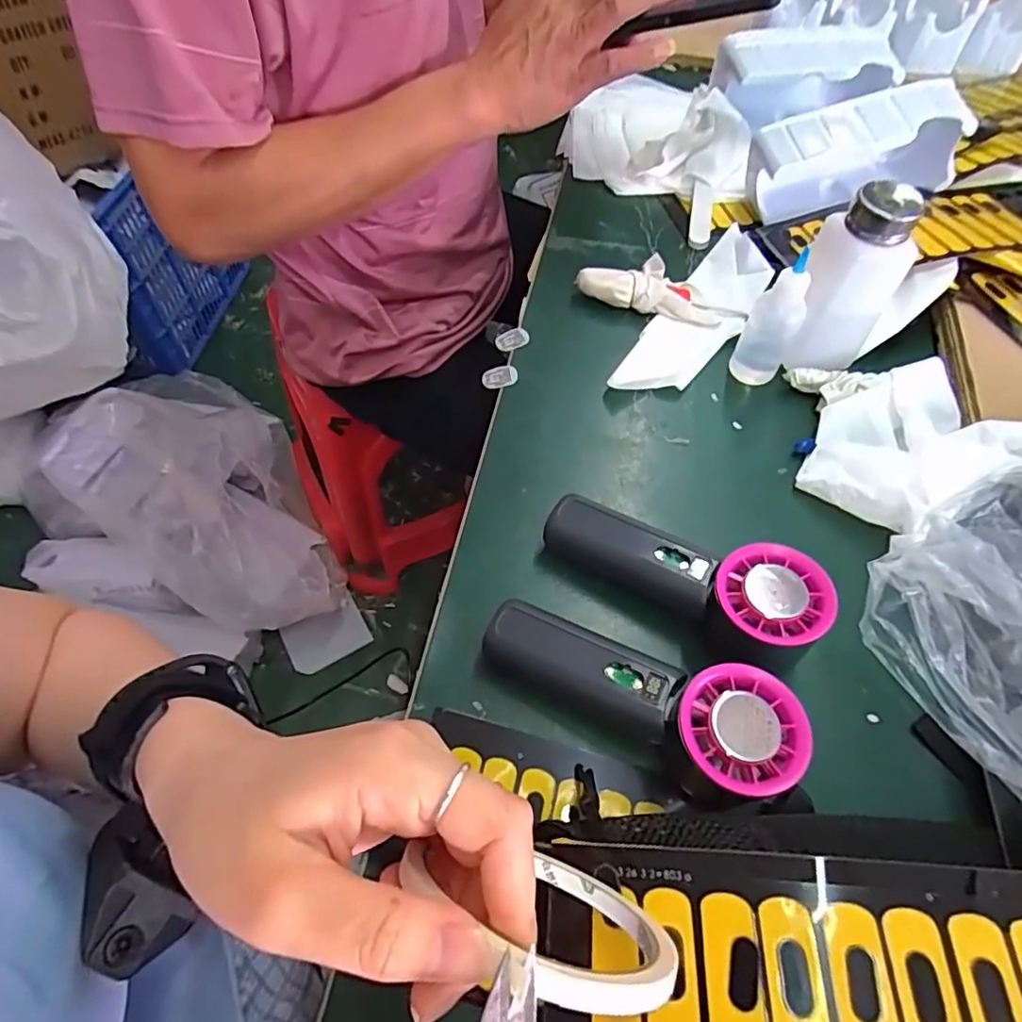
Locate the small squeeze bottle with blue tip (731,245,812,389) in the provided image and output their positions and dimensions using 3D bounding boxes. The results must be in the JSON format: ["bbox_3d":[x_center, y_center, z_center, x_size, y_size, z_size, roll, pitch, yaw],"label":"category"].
[{"bbox_3d":[0.188,-0.136,0.420,0.035,0.087,0.032,25,61,13],"label":"small squeeze bottle with blue tip"}]

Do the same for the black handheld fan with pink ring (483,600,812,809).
[{"bbox_3d":[0.061,0.089,0.300,0.157,0.050,0.061,30,62,15],"label":"black handheld fan with pink ring"}]

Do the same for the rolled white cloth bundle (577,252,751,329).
[{"bbox_3d":[0.124,-0.183,0.484,0.133,0.029,0.041,17,59,8],"label":"rolled white cloth bundle"}]

